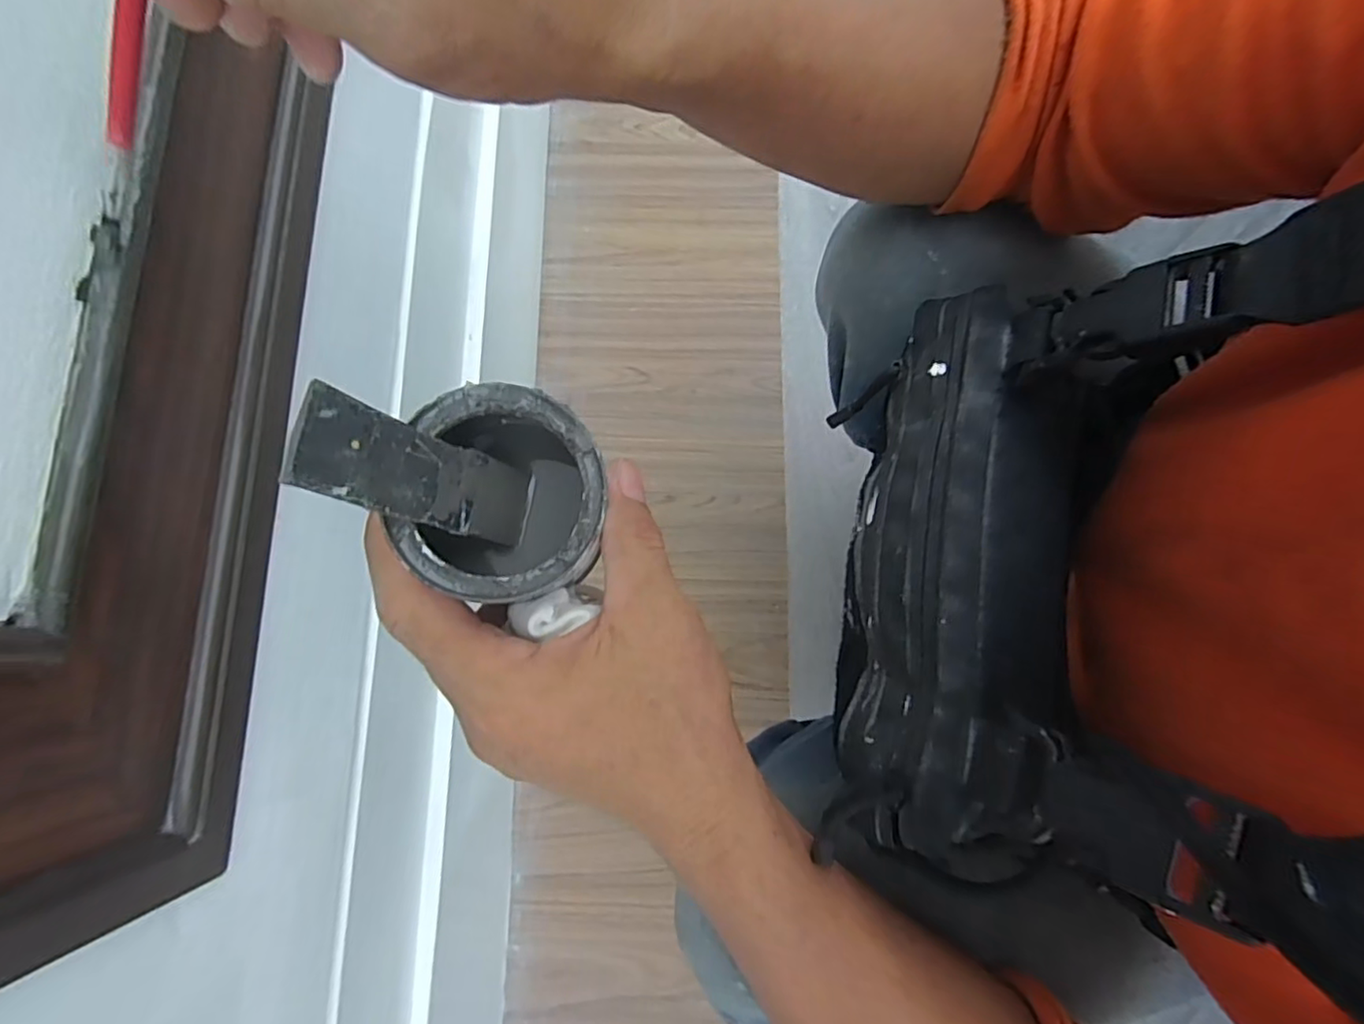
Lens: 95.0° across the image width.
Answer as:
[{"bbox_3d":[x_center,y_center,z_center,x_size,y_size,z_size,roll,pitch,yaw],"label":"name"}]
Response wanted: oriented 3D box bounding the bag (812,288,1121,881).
[{"bbox_3d":[0.109,0.015,0.244,0.061,0.092,0.220,15,79,3],"label":"bag"}]

